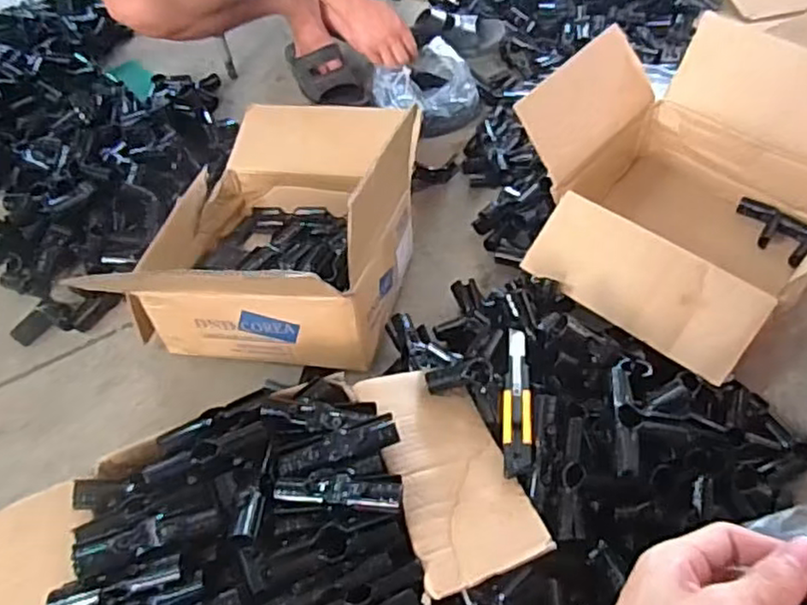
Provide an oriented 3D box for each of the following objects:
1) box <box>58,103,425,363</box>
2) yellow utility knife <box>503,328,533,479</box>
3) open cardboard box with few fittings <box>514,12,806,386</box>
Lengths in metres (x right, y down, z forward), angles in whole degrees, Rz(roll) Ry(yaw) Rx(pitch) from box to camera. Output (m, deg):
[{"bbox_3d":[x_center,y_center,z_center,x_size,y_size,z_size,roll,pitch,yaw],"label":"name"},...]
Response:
[{"bbox_3d":[-0.168,-0.162,1.012,0.348,0.231,0.463,7,53,11],"label":"box"},{"bbox_3d":[0.134,0.109,0.799,0.032,0.011,0.192,3,53,8],"label":"yellow utility knife"},{"bbox_3d":[0.408,-0.157,1.000,0.414,0.270,0.480,35,61,28],"label":"open cardboard box with few fittings"}]

